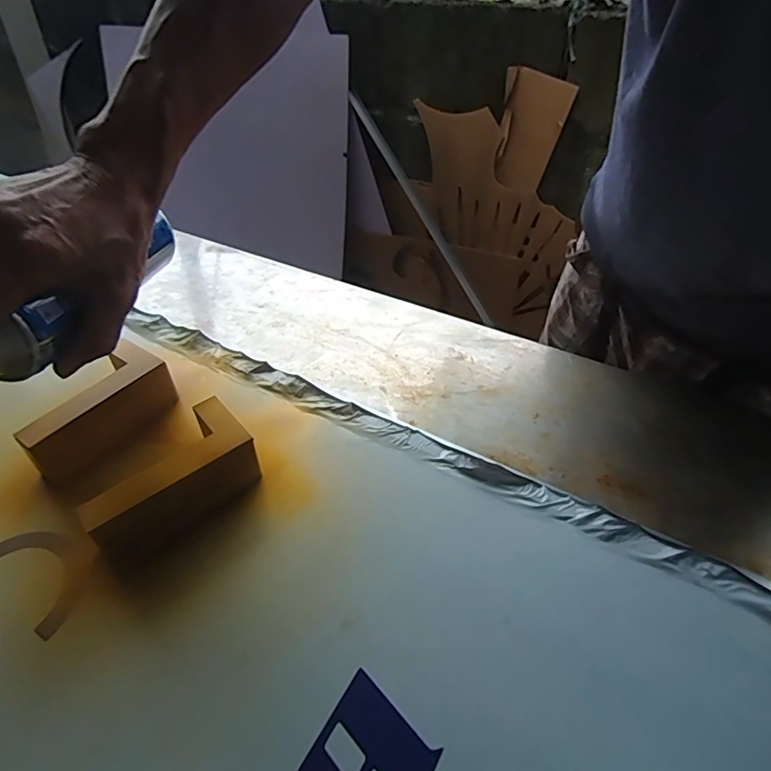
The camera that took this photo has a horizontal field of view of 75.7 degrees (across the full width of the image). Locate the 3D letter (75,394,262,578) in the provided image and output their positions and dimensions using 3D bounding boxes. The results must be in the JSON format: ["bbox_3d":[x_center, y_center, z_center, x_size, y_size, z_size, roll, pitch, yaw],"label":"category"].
[{"bbox_3d":[-0.143,0.066,0.338,0.054,0.052,0.113,30,51,30],"label":"3D letter"}]

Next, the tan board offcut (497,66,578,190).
[{"bbox_3d":[0.289,-0.527,1.033,0.130,0.213,0.011,23,42,8],"label":"tan board offcut"}]

